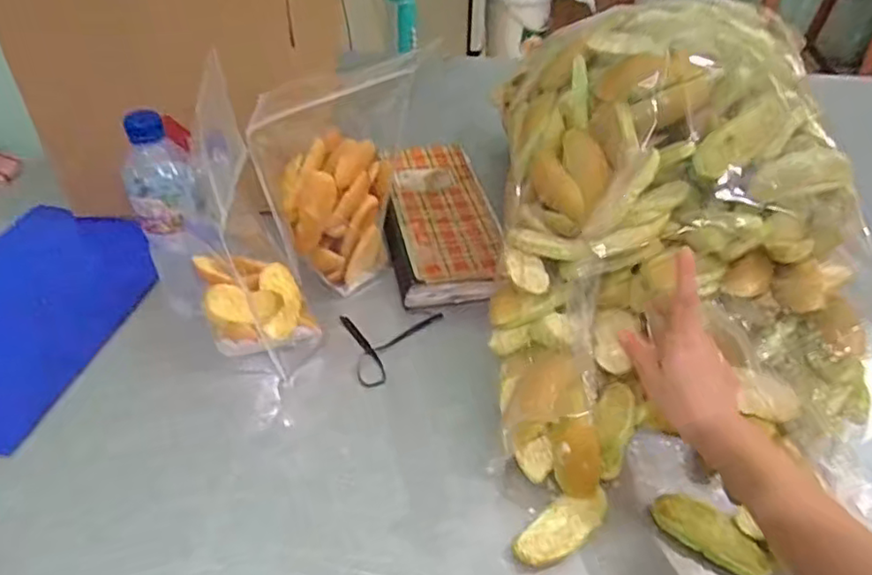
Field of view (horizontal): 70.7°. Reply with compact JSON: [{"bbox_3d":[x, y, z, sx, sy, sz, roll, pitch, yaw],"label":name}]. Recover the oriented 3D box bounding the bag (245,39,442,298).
[{"bbox_3d":[-0.092,-0.107,0.664,0.181,0.227,0.082,-14,46,-16],"label":"bag"}]

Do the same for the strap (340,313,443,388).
[{"bbox_3d":[-0.048,0.064,0.649,0.109,0.004,0.099,0,43,-2],"label":"strap"}]

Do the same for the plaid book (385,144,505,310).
[{"bbox_3d":[0.000,-0.096,0.794,0.132,0.034,0.315,-5,44,-7],"label":"plaid book"}]

